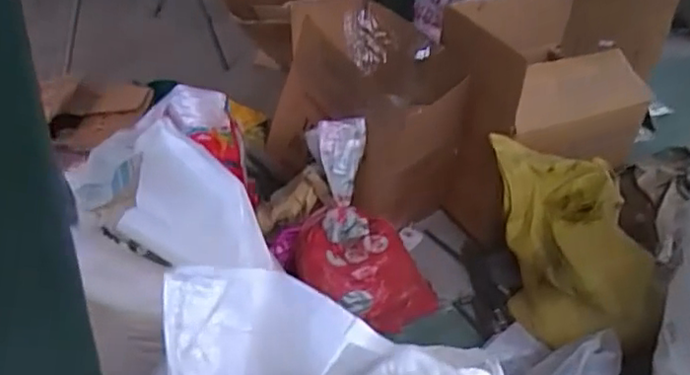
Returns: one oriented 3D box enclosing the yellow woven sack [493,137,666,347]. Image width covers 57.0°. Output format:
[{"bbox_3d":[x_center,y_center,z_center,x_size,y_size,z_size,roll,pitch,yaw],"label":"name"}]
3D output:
[{"bbox_3d":[0.453,0.132,1.286,0.233,0.301,0.334,-1,32,-8],"label":"yellow woven sack"}]

